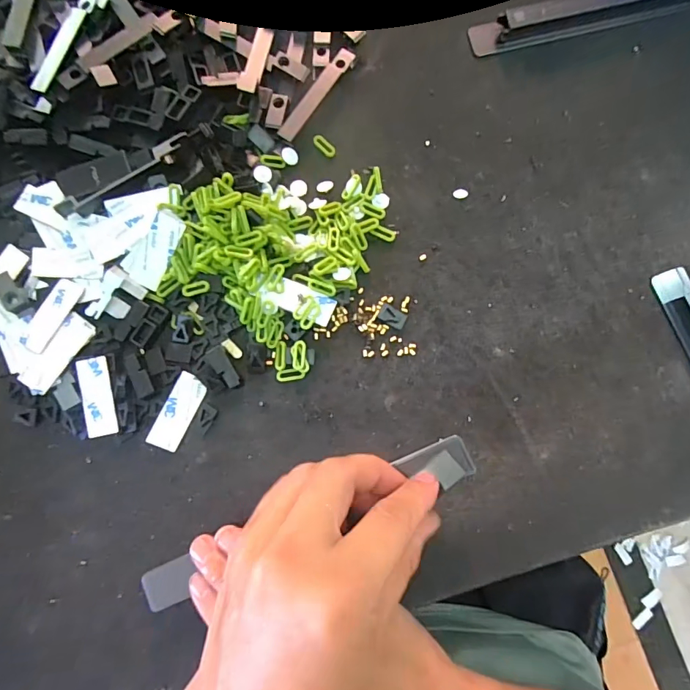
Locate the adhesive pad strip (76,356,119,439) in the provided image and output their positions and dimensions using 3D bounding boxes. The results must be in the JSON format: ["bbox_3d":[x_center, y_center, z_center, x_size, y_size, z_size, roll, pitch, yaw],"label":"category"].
[{"bbox_3d":[-0.164,0.035,0.280,0.019,0.004,0.052,-11,90,-11],"label":"adhesive pad strip"}]

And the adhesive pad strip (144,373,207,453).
[{"bbox_3d":[-0.111,0.045,0.282,0.020,0.004,0.051,28,84,-17],"label":"adhesive pad strip"}]

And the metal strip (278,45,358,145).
[{"bbox_3d":[-0.020,-0.183,0.308,0.012,0.007,0.082,34,85,6],"label":"metal strip"}]

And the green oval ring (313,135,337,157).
[{"bbox_3d":[-0.015,-0.145,0.307,0.020,0.004,0.009,42,86,7],"label":"green oval ring"}]

